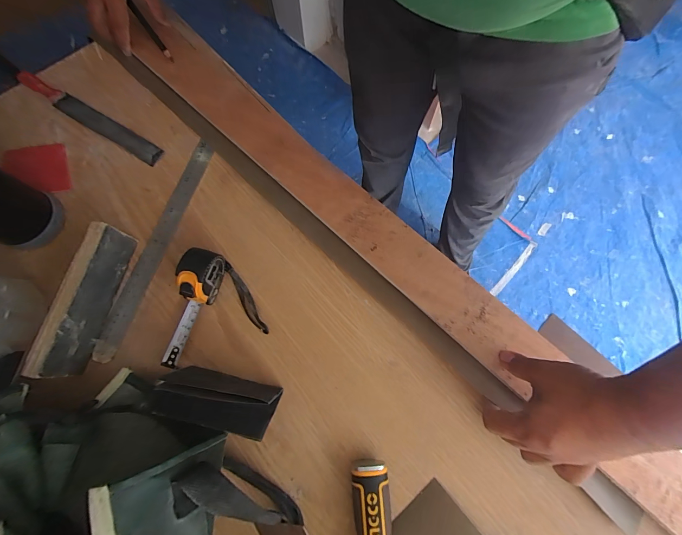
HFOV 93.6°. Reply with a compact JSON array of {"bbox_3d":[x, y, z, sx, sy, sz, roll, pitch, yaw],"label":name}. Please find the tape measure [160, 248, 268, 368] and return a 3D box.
[{"bbox_3d":[-0.167,0.039,0.375,0.121,0.059,0.115,-19,73,-4],"label":"tape measure"}]

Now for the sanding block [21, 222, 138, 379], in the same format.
[{"bbox_3d":[-0.297,0.036,0.374,0.018,0.064,0.171,12,73,5],"label":"sanding block"}]

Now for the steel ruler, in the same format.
[{"bbox_3d":[-0.243,-0.034,0.426,0.028,0.007,0.313,17,75,5],"label":"steel ruler"}]

